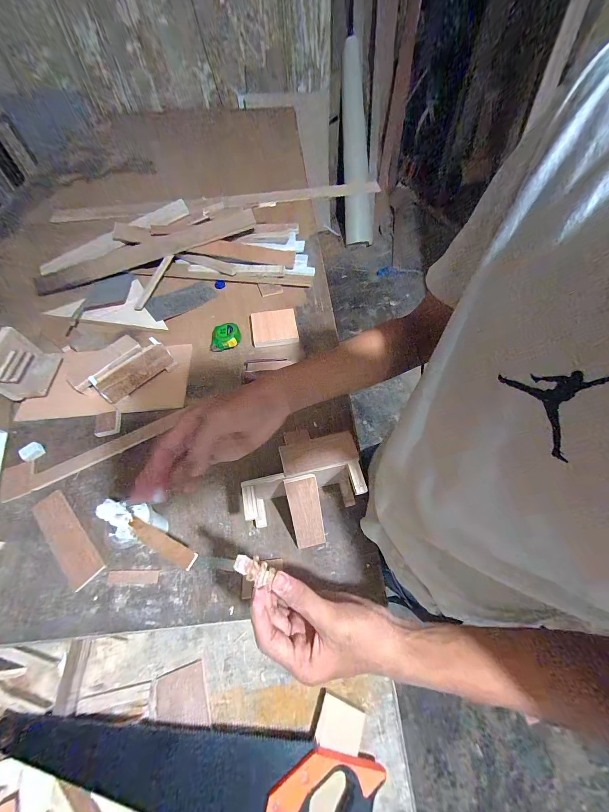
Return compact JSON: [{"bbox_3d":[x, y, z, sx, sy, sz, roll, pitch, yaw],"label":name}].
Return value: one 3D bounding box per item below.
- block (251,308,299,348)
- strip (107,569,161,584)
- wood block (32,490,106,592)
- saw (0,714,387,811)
[{"bbox_3d":[-0.080,-0.205,0.730,0.117,0.023,0.120,-8,60,-5],"label":"block"},{"bbox_3d":[-0.282,0.281,0.454,0.081,0.004,0.019,-1,60,-1],"label":"strip"},{"bbox_3d":[-0.423,0.232,0.491,0.188,0.007,0.052,39,67,20],"label":"wood block"},{"bbox_3d":[-0.169,0.498,0.360,0.513,0.028,0.105,5,62,3],"label":"saw"}]

